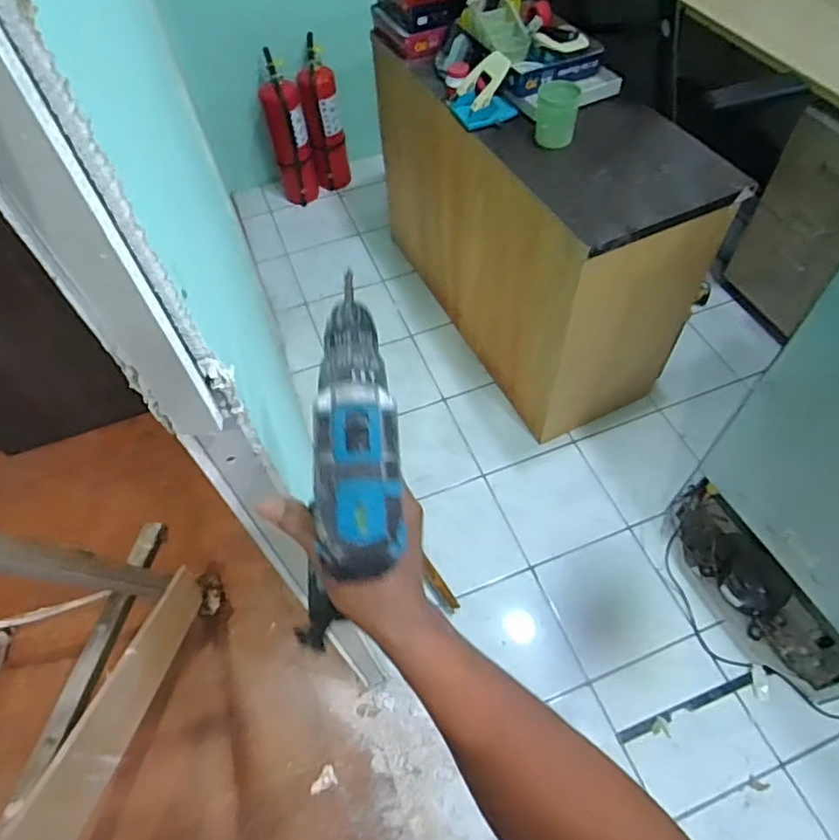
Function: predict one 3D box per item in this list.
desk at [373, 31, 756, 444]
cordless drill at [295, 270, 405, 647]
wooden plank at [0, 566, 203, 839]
[{"bbox_3d":[0.314,-0.603,1.765,0.462,0.773,1.084,-24,58,-13],"label":"desk"},{"bbox_3d":[-0.050,0.042,0.430,0.080,0.177,0.199,-1,55,1],"label":"cordless drill"},{"bbox_3d":[-0.502,0.499,0.926,0.030,0.113,0.900,-6,14,-3],"label":"wooden plank"}]

